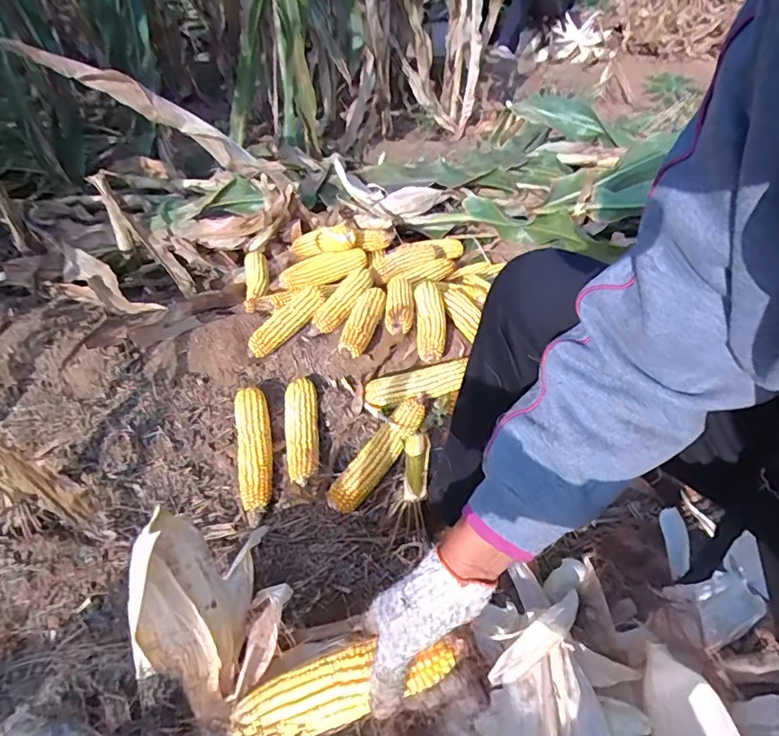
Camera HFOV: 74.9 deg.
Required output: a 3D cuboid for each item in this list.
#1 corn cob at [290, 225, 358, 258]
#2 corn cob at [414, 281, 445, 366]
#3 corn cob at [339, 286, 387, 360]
[{"bbox_3d":[-0.168,-0.304,1.221,0.212,0.059,0.066,-1,31,39],"label":"corn cob"},{"bbox_3d":[0.077,-0.092,0.978,0.053,0.057,0.246,0,38,0],"label":"corn cob"},{"bbox_3d":[-0.049,-0.087,0.962,0.057,0.044,0.224,7,38,10],"label":"corn cob"}]

